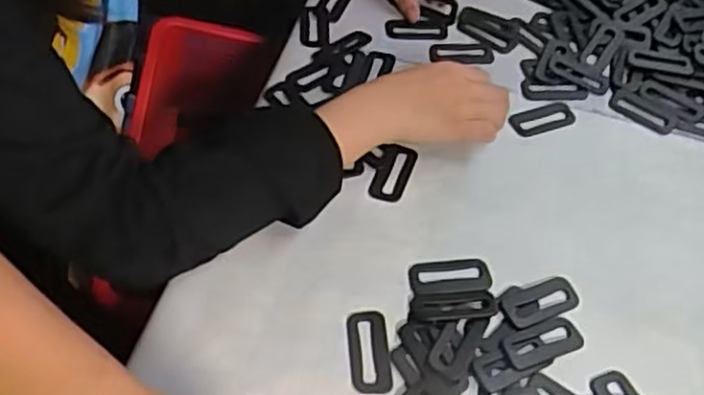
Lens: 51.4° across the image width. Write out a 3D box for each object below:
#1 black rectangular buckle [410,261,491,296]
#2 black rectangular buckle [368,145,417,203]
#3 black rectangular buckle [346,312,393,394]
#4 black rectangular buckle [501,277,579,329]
[{"bbox_3d":[0.071,0.058,0.534,0.060,0.004,0.027,-3,53,-6],"label":"black rectangular buckle"},{"bbox_3d":[0.033,-0.019,0.594,0.028,0.007,0.053,16,53,9],"label":"black rectangular buckle"},{"bbox_3d":[0.012,0.106,0.495,0.029,0.006,0.060,-1,53,-4],"label":"black rectangular buckle"},{"bbox_3d":[0.136,0.075,0.526,0.060,0.004,0.028,-18,56,-16],"label":"black rectangular buckle"}]

